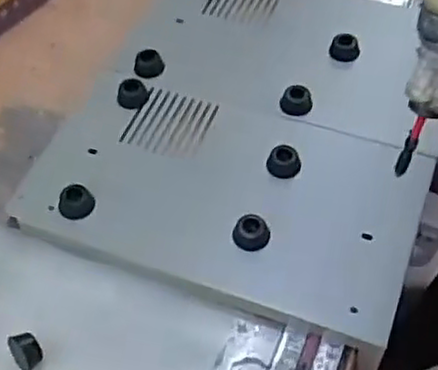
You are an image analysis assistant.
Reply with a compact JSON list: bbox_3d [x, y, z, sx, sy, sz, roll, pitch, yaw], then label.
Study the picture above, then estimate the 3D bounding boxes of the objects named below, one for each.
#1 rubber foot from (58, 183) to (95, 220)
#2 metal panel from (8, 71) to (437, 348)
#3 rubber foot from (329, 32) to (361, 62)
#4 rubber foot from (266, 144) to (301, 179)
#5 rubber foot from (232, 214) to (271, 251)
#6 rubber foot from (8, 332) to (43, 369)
[{"bbox_3d":[-0.101,0.011,0.489,0.024,0.017,0.021,-19,57,-12],"label":"rubber foot"},{"bbox_3d":[0.005,0.003,0.499,0.266,0.027,0.155,17,57,12],"label":"metal panel"},{"bbox_3d":[0.104,-0.114,0.574,0.022,0.011,0.021,-9,56,-5],"label":"rubber foot"},{"bbox_3d":[0.047,-0.016,0.505,0.023,0.018,0.019,5,56,4],"label":"rubber foot"},{"bbox_3d":[0.022,0.033,0.474,0.023,0.017,0.022,15,57,11],"label":"rubber foot"},{"bbox_3d":[-0.122,0.105,0.441,0.016,0.020,0.020,-30,60,-18],"label":"rubber foot"}]

